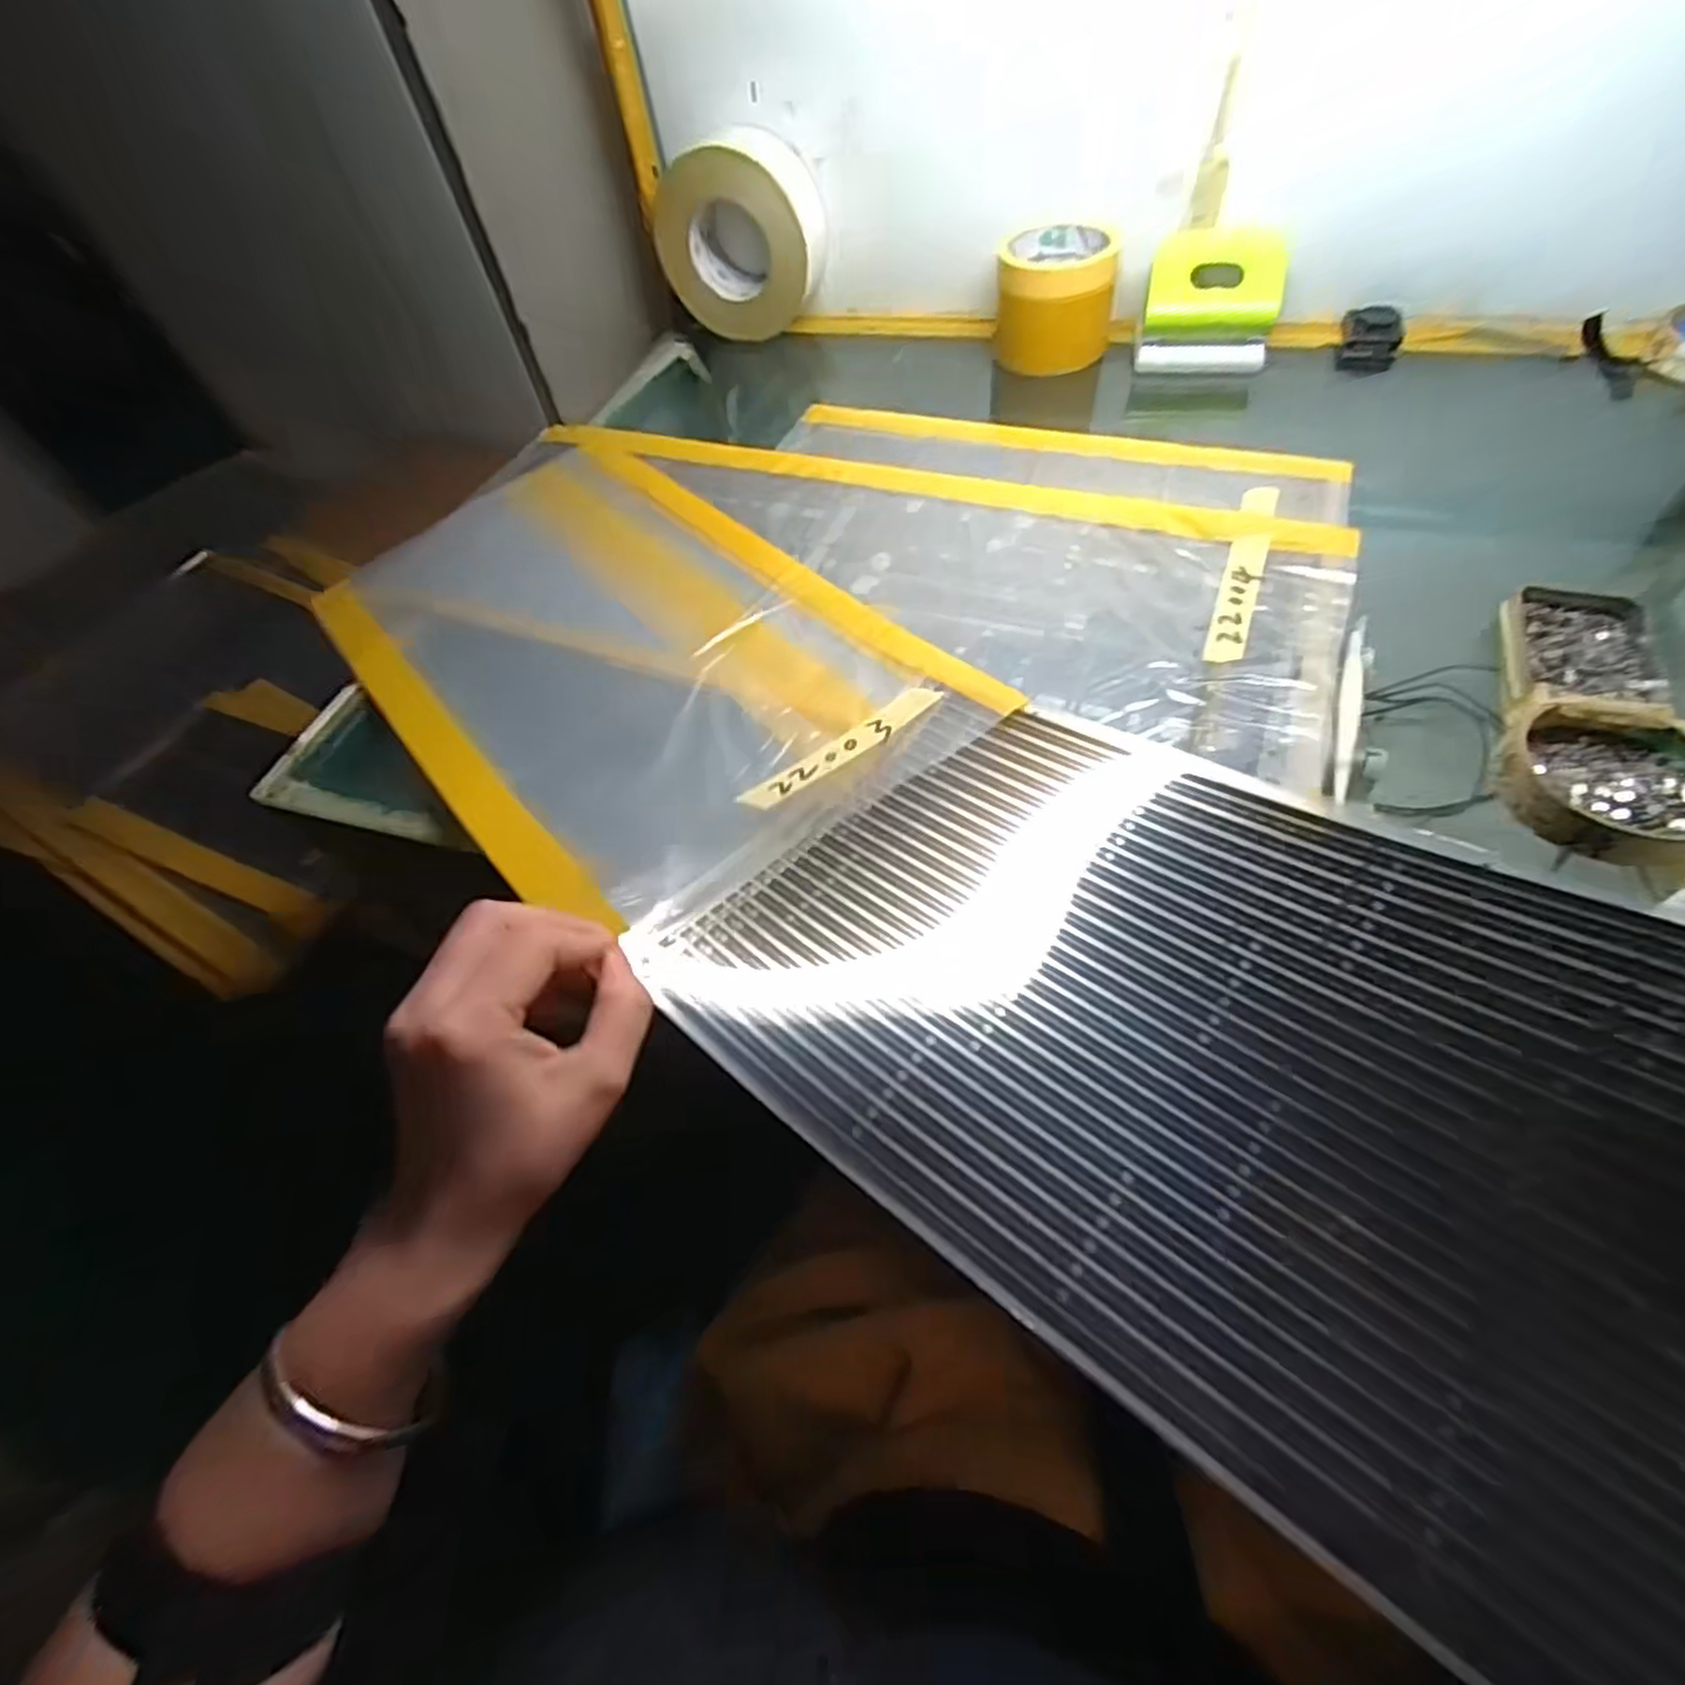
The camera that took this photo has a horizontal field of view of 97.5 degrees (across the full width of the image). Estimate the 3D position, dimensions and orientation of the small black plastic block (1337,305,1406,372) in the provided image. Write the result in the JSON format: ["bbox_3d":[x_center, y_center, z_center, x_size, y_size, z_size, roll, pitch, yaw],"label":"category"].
[{"bbox_3d":[0.425,-0.406,0.597,0.044,0.038,0.036,18,57,18],"label":"small black plastic block"}]

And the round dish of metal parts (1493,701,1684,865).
[{"bbox_3d":[0.362,-0.036,0.347,0.085,0.024,0.100,35,63,27],"label":"round dish of metal parts"}]

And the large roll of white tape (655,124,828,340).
[{"bbox_3d":[-0.093,-0.548,0.674,0.147,0.134,0.057,8,56,12],"label":"large roll of white tape"}]

